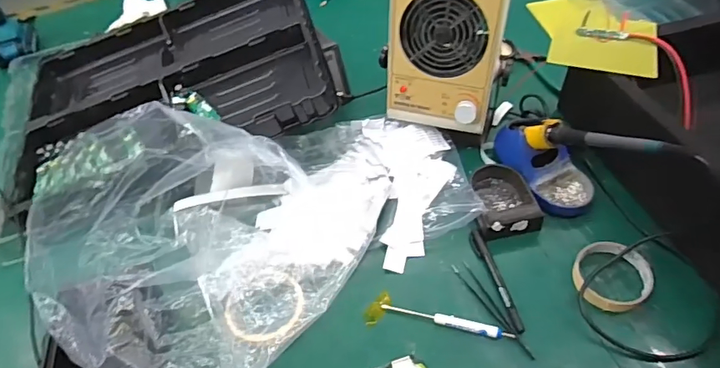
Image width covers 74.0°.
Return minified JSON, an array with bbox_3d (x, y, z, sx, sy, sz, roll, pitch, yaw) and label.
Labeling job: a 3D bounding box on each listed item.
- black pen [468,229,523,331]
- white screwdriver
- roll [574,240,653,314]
[{"bbox_3d":[0.163,0.111,0.571,0.018,0.008,0.137,-15,51,-7],"label":"black pen"},{"bbox_3d":[0.099,0.155,0.546,0.147,0.011,0.013,12,53,15],"label":"white screwdriver"},{"bbox_3d":[0.295,0.108,0.560,0.084,0.015,0.082,-3,51,3],"label":"roll"}]

